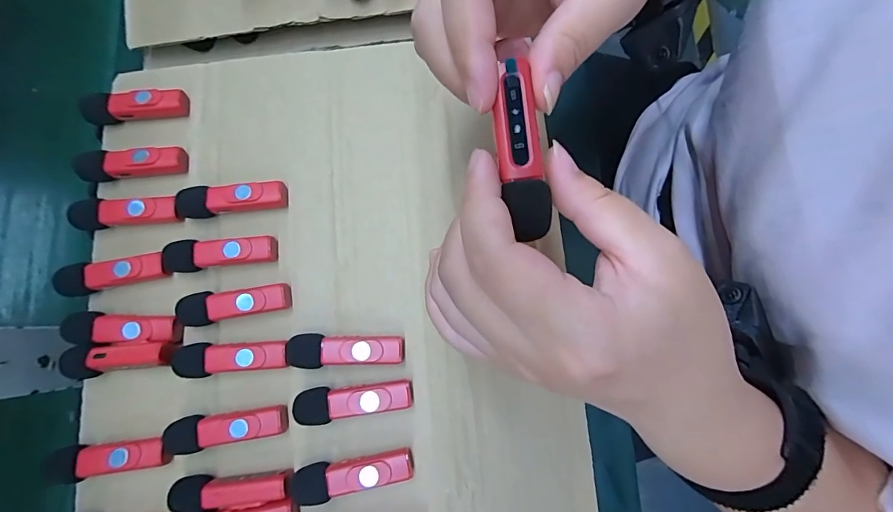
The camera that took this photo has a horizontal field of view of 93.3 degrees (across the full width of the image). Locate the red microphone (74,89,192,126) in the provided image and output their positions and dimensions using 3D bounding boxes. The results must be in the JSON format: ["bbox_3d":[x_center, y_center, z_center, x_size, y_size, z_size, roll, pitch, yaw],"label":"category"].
[{"bbox_3d":[-0.204,-0.099,0.278,0.064,0.017,0.017,-9,80,6],"label":"red microphone"}]

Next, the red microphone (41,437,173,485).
[{"bbox_3d":[-0.186,0.112,0.235,0.060,0.018,0.017,-10,79,6],"label":"red microphone"}]

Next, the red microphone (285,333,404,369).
[{"bbox_3d":[-0.058,0.054,0.243,0.066,0.016,0.019,-4,80,7],"label":"red microphone"}]

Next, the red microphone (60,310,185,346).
[{"bbox_3d":[-0.188,0.042,0.246,0.063,0.012,0.017,0,81,8],"label":"red microphone"}]

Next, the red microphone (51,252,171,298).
[{"bbox_3d":[-0.198,0.010,0.256,0.057,0.011,0.019,-14,79,5],"label":"red microphone"}]

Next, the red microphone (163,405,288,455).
[{"bbox_3d":[-0.125,0.097,0.238,0.067,0.017,0.018,-12,79,5],"label":"red microphone"}]

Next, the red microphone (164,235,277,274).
[{"bbox_3d":[-0.138,-0.001,0.256,0.069,0.015,0.018,-6,80,7],"label":"red microphone"}]

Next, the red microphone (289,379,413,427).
[{"bbox_3d":[-0.052,0.081,0.239,0.064,0.015,0.018,-11,79,6],"label":"red microphone"}]

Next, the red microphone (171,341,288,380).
[{"bbox_3d":[-0.124,0.060,0.245,0.063,0.016,0.018,-5,80,7],"label":"red microphone"}]

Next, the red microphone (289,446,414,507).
[{"bbox_3d":[-0.052,0.120,0.231,0.065,0.018,0.018,-14,79,5],"label":"red microphone"}]

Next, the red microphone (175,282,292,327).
[{"bbox_3d":[-0.126,0.029,0.250,0.065,0.014,0.019,-10,79,6],"label":"red microphone"}]

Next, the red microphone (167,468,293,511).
[{"bbox_3d":[-0.118,0.129,0.233,0.064,0.018,0.016,-6,80,7],"label":"red microphone"}]

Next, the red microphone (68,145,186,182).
[{"bbox_3d":[-0.201,-0.059,0.270,0.063,0.016,0.017,-8,80,6],"label":"red microphone"}]

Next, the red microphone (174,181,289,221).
[{"bbox_3d":[-0.134,-0.035,0.262,0.067,0.016,0.018,-7,80,6],"label":"red microphone"}]

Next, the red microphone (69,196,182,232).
[{"bbox_3d":[-0.200,-0.027,0.262,0.066,0.014,0.017,-5,80,7],"label":"red microphone"}]

